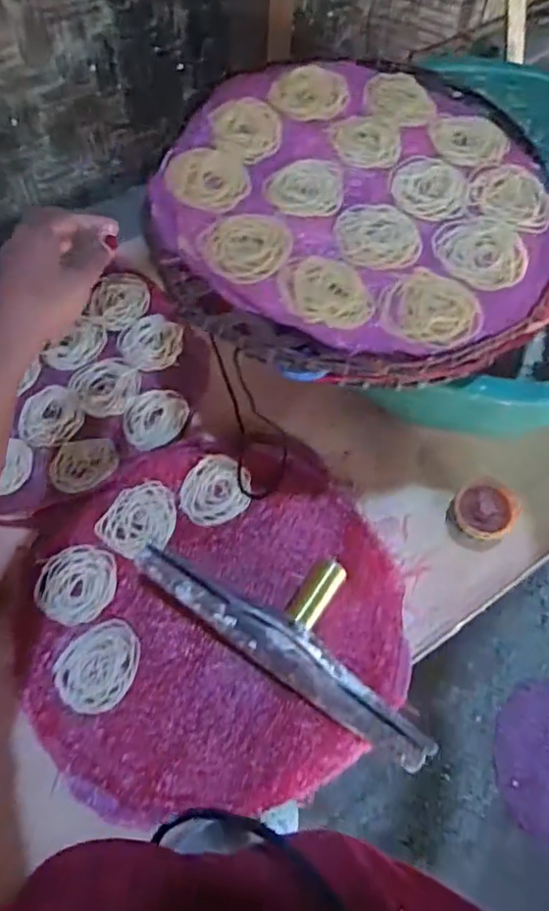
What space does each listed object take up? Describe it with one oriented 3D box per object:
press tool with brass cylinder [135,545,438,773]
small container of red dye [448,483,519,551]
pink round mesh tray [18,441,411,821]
[{"bbox_3d":[0.021,0.163,0.584,0.317,0.067,0.106,34,68,14],"label":"press tool with brass cylinder"},{"bbox_3d":[0.220,0.064,0.651,0.061,0.037,0.065,1,64,-2],"label":"small container of red dye"},{"bbox_3d":[-0.060,0.149,0.614,0.370,0.024,0.355,2,64,-1],"label":"pink round mesh tray"}]

